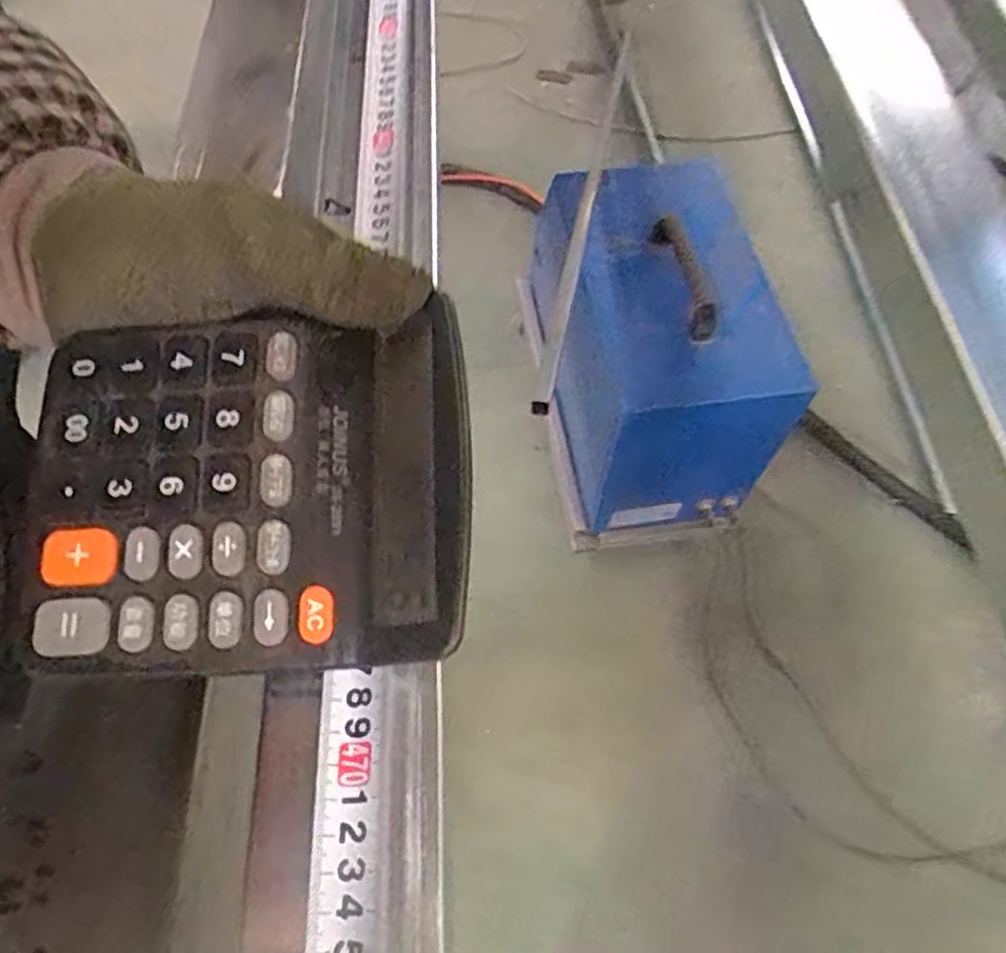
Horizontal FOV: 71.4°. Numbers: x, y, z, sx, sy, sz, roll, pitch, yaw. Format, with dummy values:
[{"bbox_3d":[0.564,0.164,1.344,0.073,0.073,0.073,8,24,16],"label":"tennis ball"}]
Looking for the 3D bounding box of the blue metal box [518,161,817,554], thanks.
[{"bbox_3d":[0.218,-0.211,1.114,0.282,0.395,0.517,-5,63,-3],"label":"blue metal box"}]

